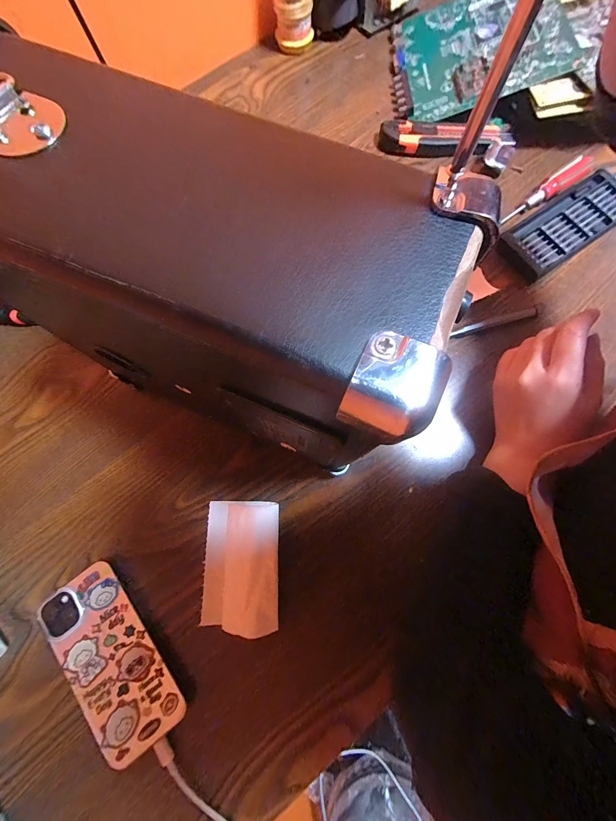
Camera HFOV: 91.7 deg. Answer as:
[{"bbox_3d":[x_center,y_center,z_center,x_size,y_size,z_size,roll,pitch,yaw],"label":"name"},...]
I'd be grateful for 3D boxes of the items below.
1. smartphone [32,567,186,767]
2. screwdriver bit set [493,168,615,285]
[{"bbox_3d":[-0.158,0.193,0.235,0.060,0.014,0.136,-38,71,-18],"label":"smartphone"},{"bbox_3d":[0.291,-0.211,0.340,0.157,0.023,0.066,-34,78,-7],"label":"screwdriver bit set"}]

